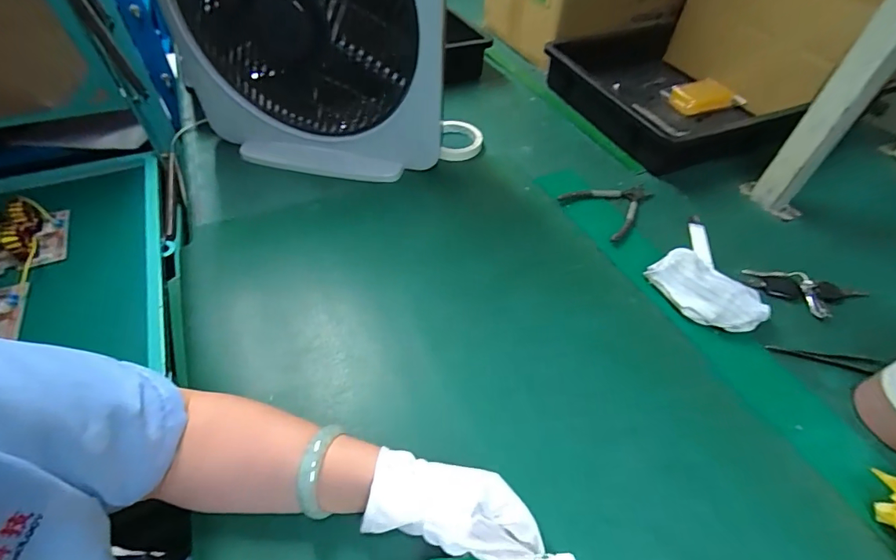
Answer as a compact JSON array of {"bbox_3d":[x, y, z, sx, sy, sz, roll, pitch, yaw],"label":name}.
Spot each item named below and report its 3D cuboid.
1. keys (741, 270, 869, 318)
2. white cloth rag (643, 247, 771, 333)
[{"bbox_3d":[0.454,0.015,0.542,0.136,0.018,0.064,10,49,6],"label":"keys"},{"bbox_3d":[0.310,0.013,0.525,0.080,0.031,0.128,-33,58,-27],"label":"white cloth rag"}]

